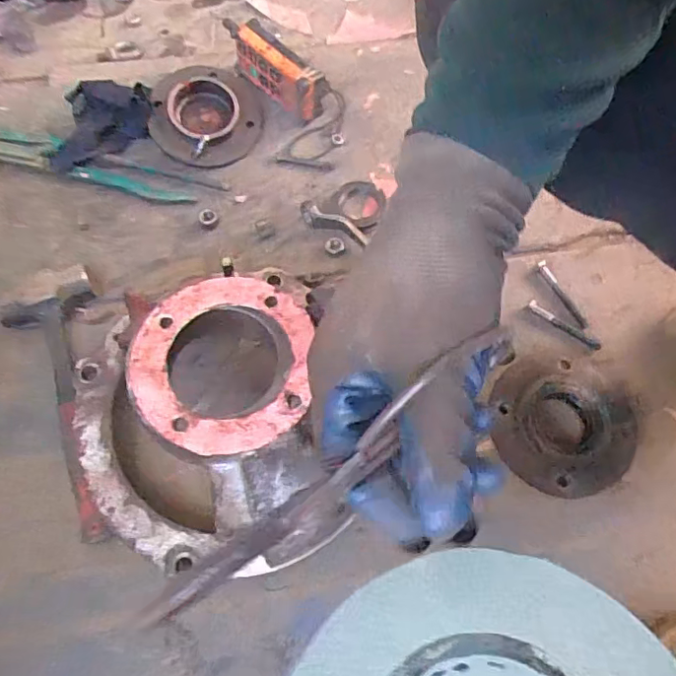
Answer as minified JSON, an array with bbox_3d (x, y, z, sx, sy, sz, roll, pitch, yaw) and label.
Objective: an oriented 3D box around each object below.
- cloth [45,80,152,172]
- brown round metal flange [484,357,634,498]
[{"bbox_3d":[-0.331,-0.300,0.771,0.139,0.054,0.135,8,66,6],"label":"cloth"},{"bbox_3d":[0.244,0.090,0.594,0.153,0.031,0.149,-1,65,2],"label":"brown round metal flange"}]

